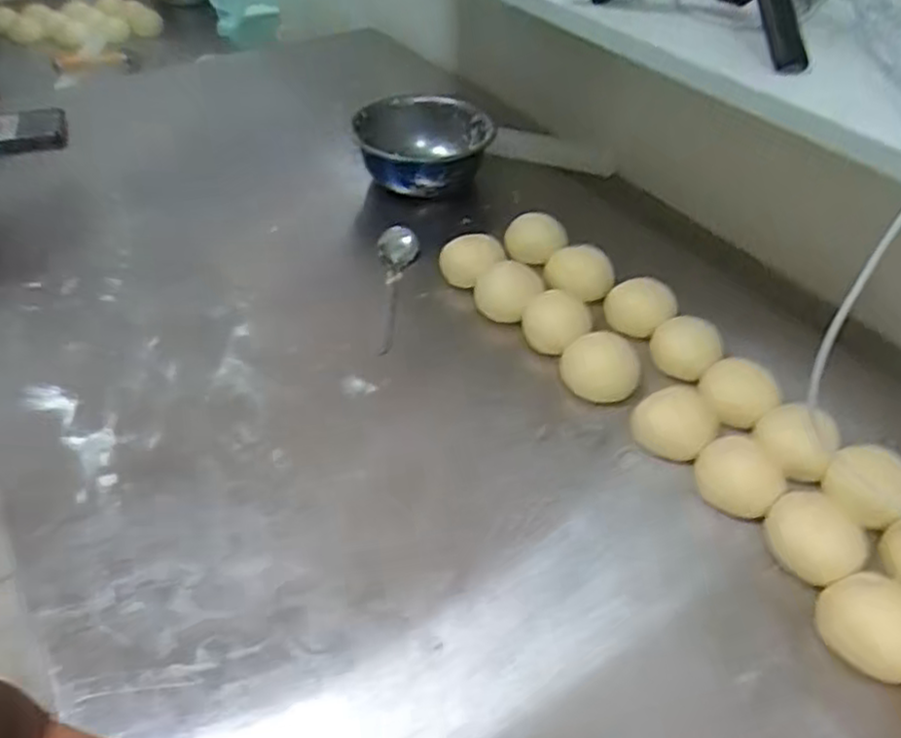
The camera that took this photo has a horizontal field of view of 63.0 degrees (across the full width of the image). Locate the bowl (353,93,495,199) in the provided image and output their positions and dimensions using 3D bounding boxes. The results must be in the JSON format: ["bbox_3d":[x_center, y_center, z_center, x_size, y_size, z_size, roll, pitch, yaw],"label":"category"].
[{"bbox_3d":[-0.031,-0.263,0.855,0.155,0.051,0.145,1,43,-1],"label":"bowl"}]

